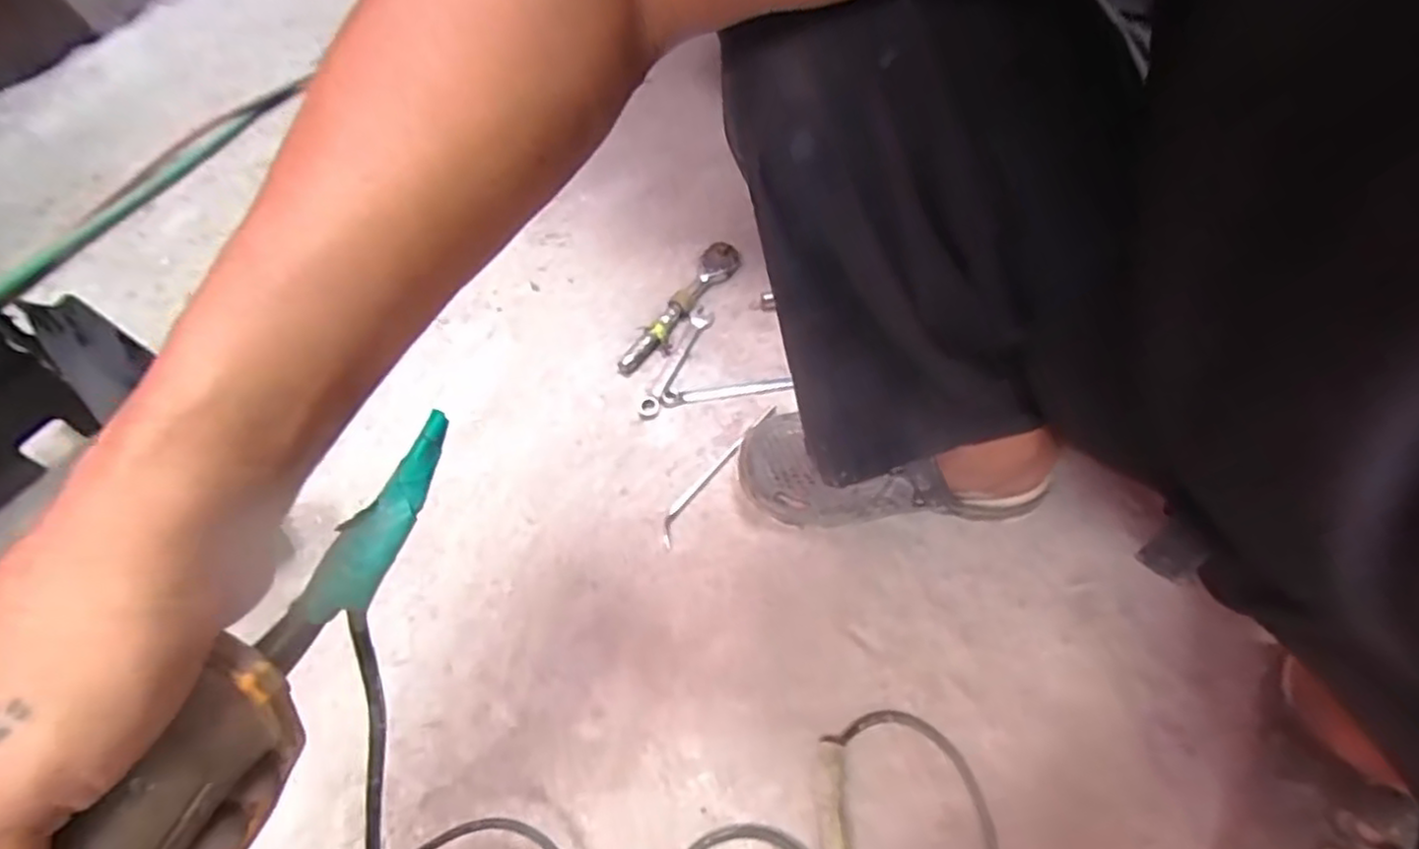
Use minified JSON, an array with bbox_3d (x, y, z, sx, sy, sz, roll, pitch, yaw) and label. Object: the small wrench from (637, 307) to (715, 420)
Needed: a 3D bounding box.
[{"bbox_3d":[-0.033,-0.063,0.701,0.022,0.013,0.144,22,57,12],"label":"small wrench"}]

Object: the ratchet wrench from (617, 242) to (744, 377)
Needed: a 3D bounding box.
[{"bbox_3d":[-0.033,-0.124,0.735,0.031,0.040,0.200,31,60,17],"label":"ratchet wrench"}]

